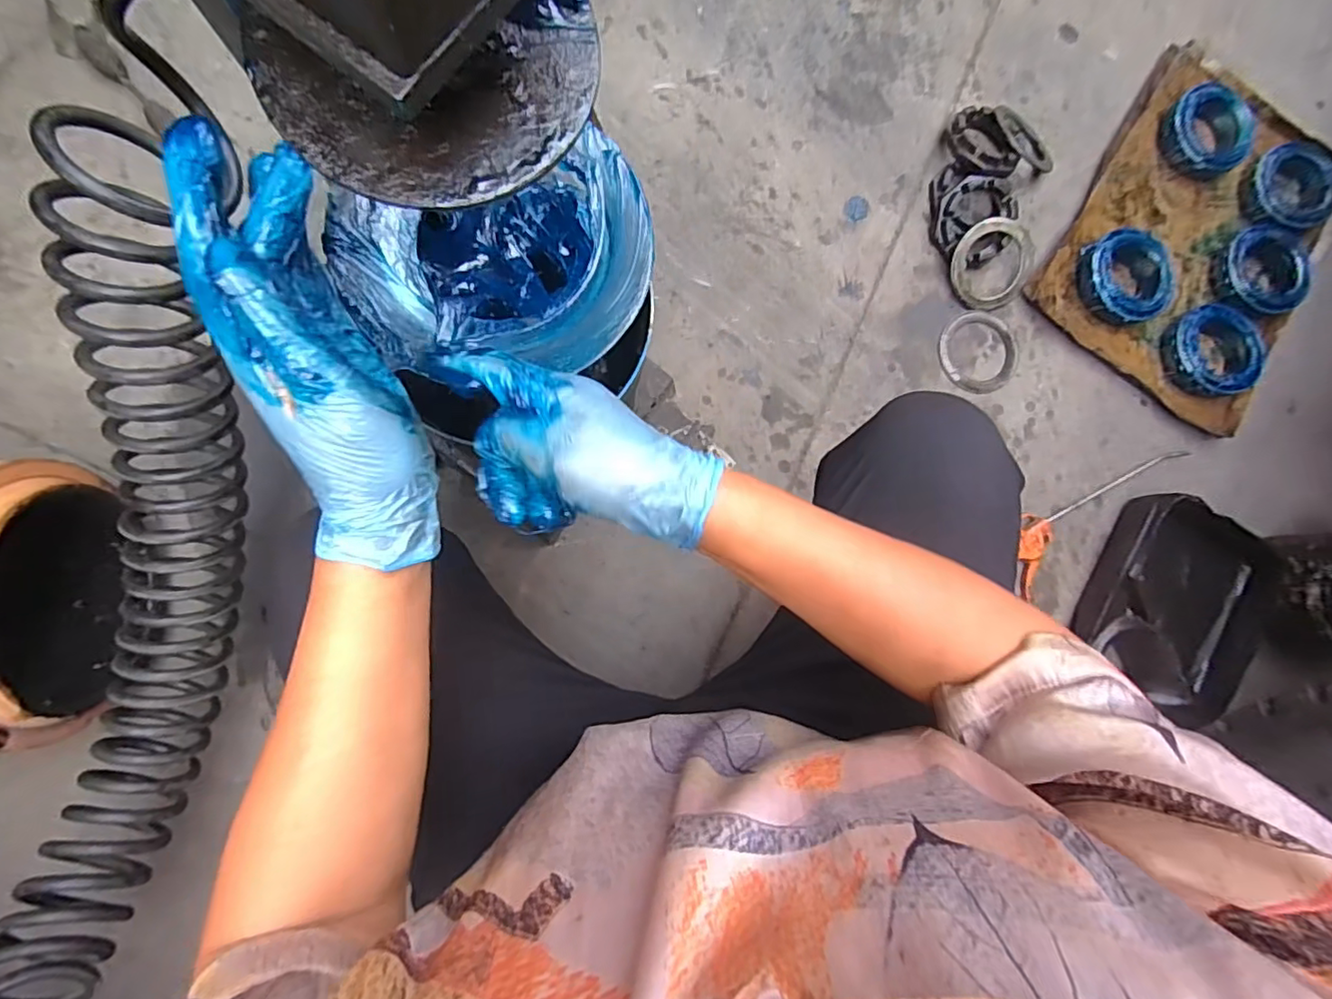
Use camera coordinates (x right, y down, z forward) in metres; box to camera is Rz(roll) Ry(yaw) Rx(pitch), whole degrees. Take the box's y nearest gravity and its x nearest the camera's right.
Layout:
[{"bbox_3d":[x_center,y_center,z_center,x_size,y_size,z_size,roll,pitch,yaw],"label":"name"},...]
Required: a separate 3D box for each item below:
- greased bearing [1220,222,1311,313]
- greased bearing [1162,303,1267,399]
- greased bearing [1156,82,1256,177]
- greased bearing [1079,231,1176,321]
[{"bbox_3d":[0.934,-0.356,0.921,0.136,0.052,0.147,1,86,-7],"label":"greased bearing"},{"bbox_3d":[0.823,-0.222,0.892,0.133,0.032,0.135,-1,77,2],"label":"greased bearing"},{"bbox_3d":[0.863,-0.587,0.941,0.153,0.035,0.140,-26,90,-8],"label":"greased bearing"},{"bbox_3d":[0.698,-0.339,0.894,0.148,0.042,0.142,-32,90,-8],"label":"greased bearing"}]

